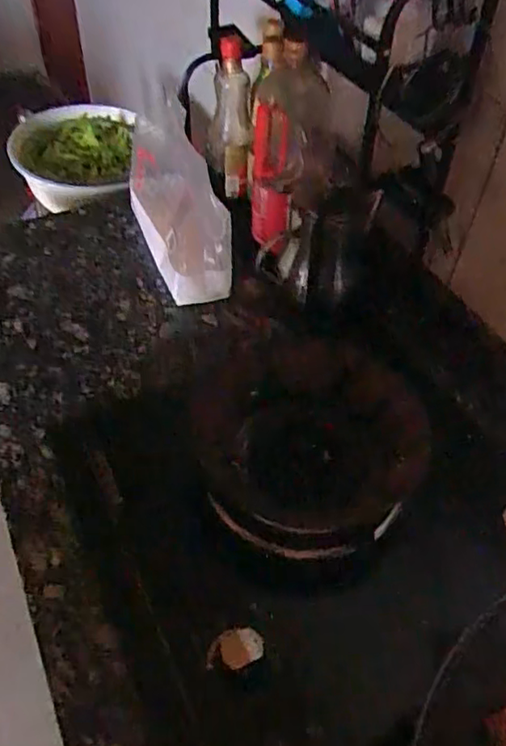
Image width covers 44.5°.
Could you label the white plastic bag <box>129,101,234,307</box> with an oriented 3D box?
[{"bbox_3d":[-0.114,-0.240,0.897,0.108,0.134,0.298,-11,50,-11],"label":"white plastic bag"}]

